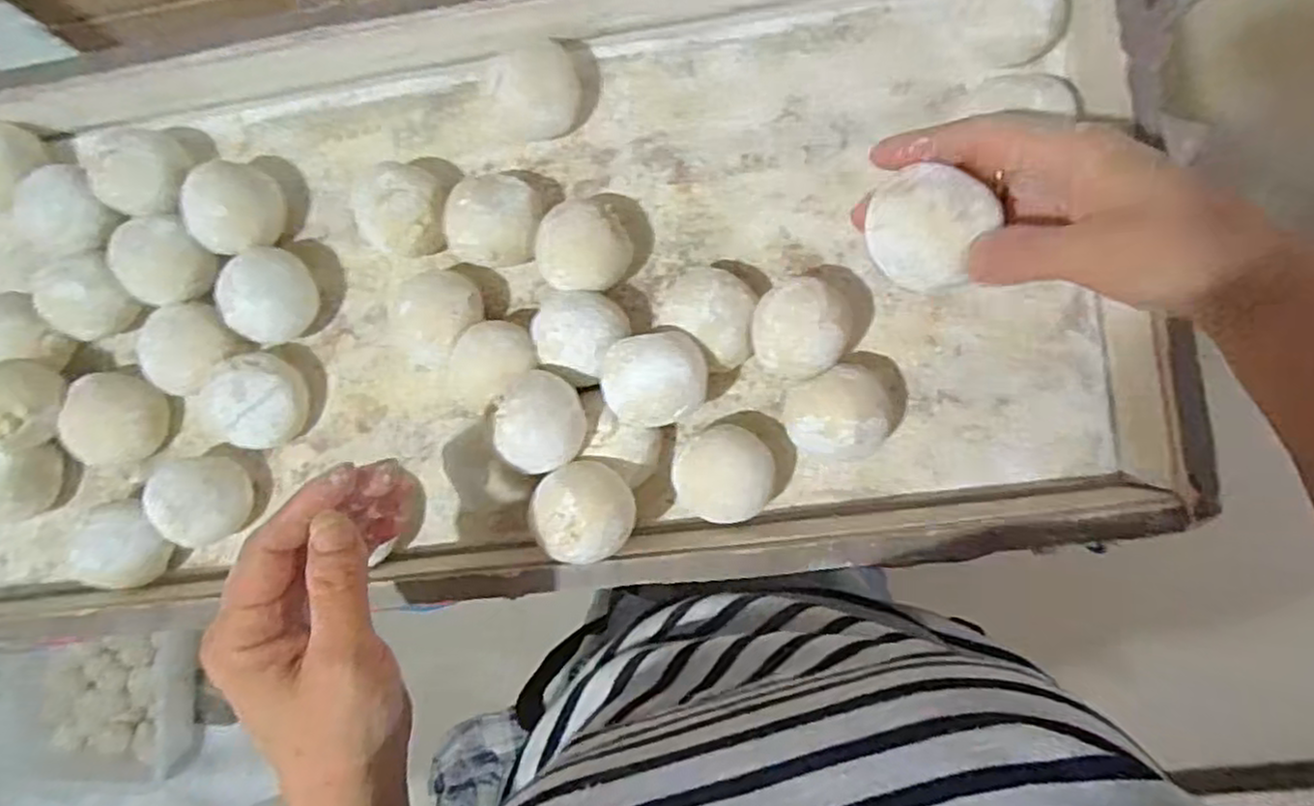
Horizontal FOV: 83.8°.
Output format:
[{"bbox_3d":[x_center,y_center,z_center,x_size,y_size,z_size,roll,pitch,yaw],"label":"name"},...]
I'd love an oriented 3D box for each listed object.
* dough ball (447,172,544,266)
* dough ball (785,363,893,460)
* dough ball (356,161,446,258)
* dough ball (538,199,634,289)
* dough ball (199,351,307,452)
[{"bbox_3d":[-0.092,-0.104,0.423,0.052,0.048,0.052,0,87,7],"label":"dough ball"},{"bbox_3d":[0.098,0.007,0.404,0.050,0.052,0.048,0,87,7],"label":"dough ball"},{"bbox_3d":[-0.146,-0.111,0.431,0.047,0.045,0.050,0,87,7],"label":"dough ball"},{"bbox_3d":[-0.042,-0.088,0.425,0.050,0.041,0.049,0,87,7],"label":"dough ball"},{"bbox_3d":[-0.244,-0.002,0.449,0.046,0.041,0.055,13,89,7],"label":"dough ball"}]

